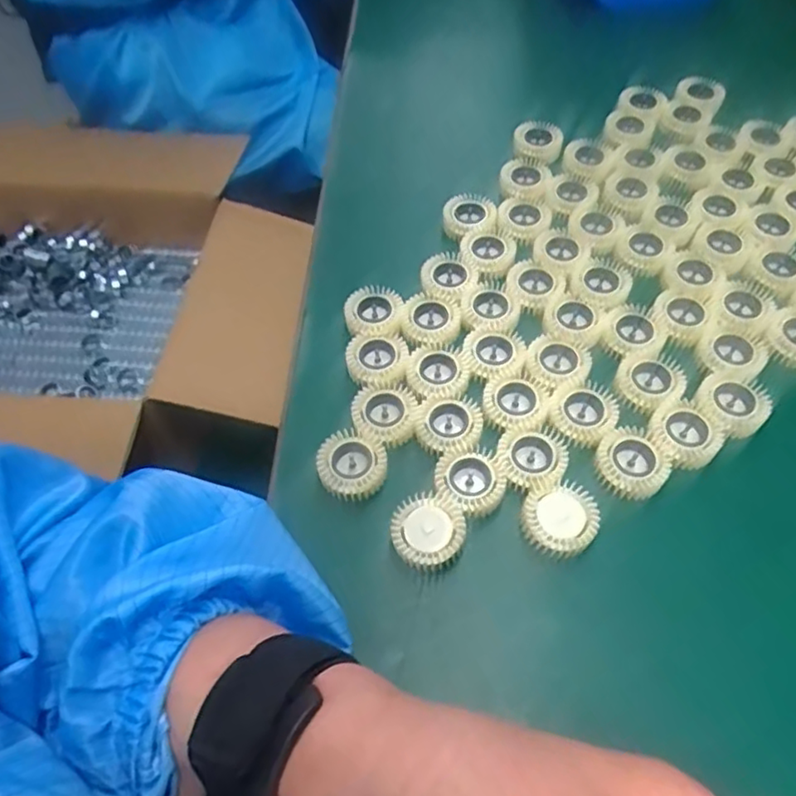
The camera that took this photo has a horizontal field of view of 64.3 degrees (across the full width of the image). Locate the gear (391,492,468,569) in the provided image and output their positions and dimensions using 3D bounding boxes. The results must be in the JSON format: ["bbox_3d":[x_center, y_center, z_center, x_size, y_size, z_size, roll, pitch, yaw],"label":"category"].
[{"bbox_3d":[0.014,0.057,0.276,0.031,0.010,0.030,0,57,0],"label":"gear"}]

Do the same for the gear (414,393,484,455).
[{"bbox_3d":[0.026,0.013,0.308,0.032,0.007,0.033,0,57,0],"label":"gear"}]

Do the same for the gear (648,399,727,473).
[{"bbox_3d":[0.136,0.016,0.298,0.033,0.004,0.031,-31,63,-19],"label":"gear"}]

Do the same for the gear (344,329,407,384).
[{"bbox_3d":[-0.012,-0.023,0.338,0.031,0.010,0.033,-25,61,-15],"label":"gear"}]

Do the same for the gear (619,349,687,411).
[{"bbox_3d":[0.127,-0.009,0.317,0.030,0.004,0.038,19,59,11],"label":"gear"}]

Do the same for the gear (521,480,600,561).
[{"bbox_3d":[0.071,0.052,0.274,0.034,0.009,0.030,-26,61,-16],"label":"gear"}]

